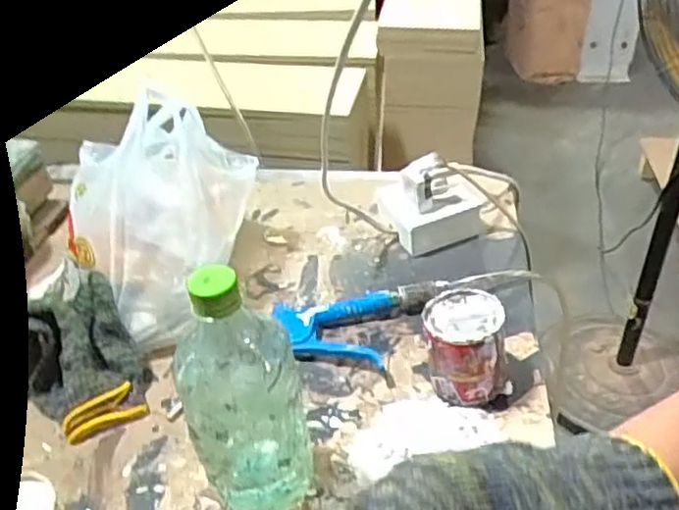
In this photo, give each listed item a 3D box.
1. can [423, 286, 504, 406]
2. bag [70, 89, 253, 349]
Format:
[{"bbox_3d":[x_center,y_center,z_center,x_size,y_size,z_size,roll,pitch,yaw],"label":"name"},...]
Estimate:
[{"bbox_3d":[0.105,0.081,0.582,0.060,0.080,0.066,-1,39,1],"label":"can"},{"bbox_3d":[-0.173,-0.040,0.722,0.140,0.169,0.239,11,42,23],"label":"bag"}]

